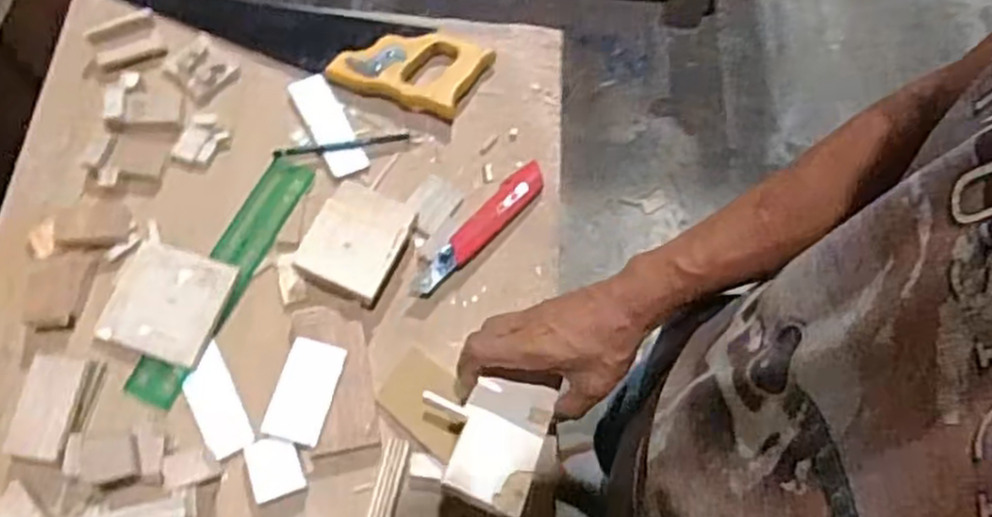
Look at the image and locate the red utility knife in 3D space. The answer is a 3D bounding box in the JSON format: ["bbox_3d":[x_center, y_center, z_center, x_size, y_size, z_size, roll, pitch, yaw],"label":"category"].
[{"bbox_3d":[-0.014,-0.030,0.686,0.033,0.018,0.176,41,71,13],"label":"red utility knife"}]

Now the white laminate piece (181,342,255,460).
[{"bbox_3d":[-0.235,0.121,0.621,0.040,0.008,0.091,-29,72,-14],"label":"white laminate piece"}]

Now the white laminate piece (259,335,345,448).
[{"bbox_3d":[-0.158,0.109,0.610,0.045,0.004,0.083,17,67,-3],"label":"white laminate piece"}]

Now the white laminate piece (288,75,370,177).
[{"bbox_3d":[-0.164,-0.132,0.729,0.039,0.007,0.117,-25,71,-13],"label":"white laminate piece"}]

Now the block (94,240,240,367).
[{"bbox_3d":[-0.283,0.038,0.641,0.093,0.014,0.096,16,68,3],"label":"block"}]

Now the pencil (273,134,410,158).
[{"bbox_3d":[-0.150,-0.111,0.715,0.129,0.011,0.010,-12,69,-8],"label":"pencil"}]

